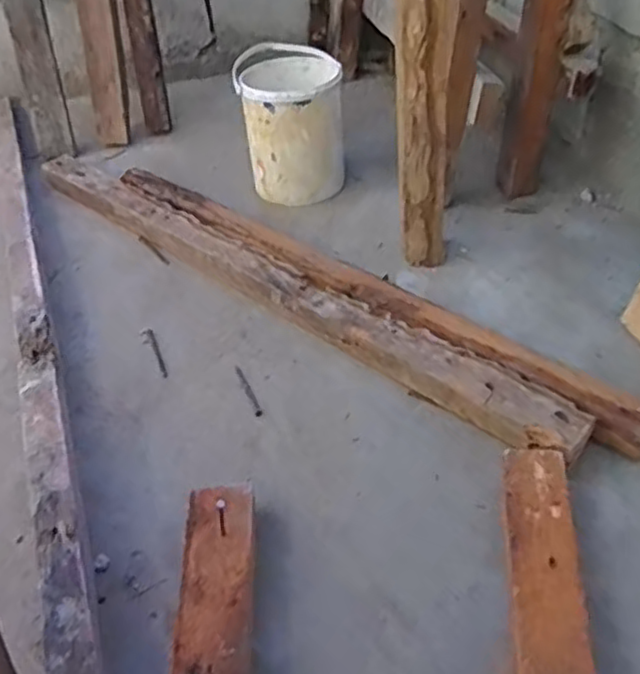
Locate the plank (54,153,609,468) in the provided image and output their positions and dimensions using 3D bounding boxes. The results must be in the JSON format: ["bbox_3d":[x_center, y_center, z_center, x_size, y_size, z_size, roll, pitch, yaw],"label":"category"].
[{"bbox_3d":[-0.115,-0.098,1.007,1.070,0.053,0.077,29,52,34],"label":"plank"}]

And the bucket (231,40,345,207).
[{"bbox_3d":[-0.048,-0.376,1.209,0.178,0.200,0.194,-3,41,4],"label":"bucket"}]

